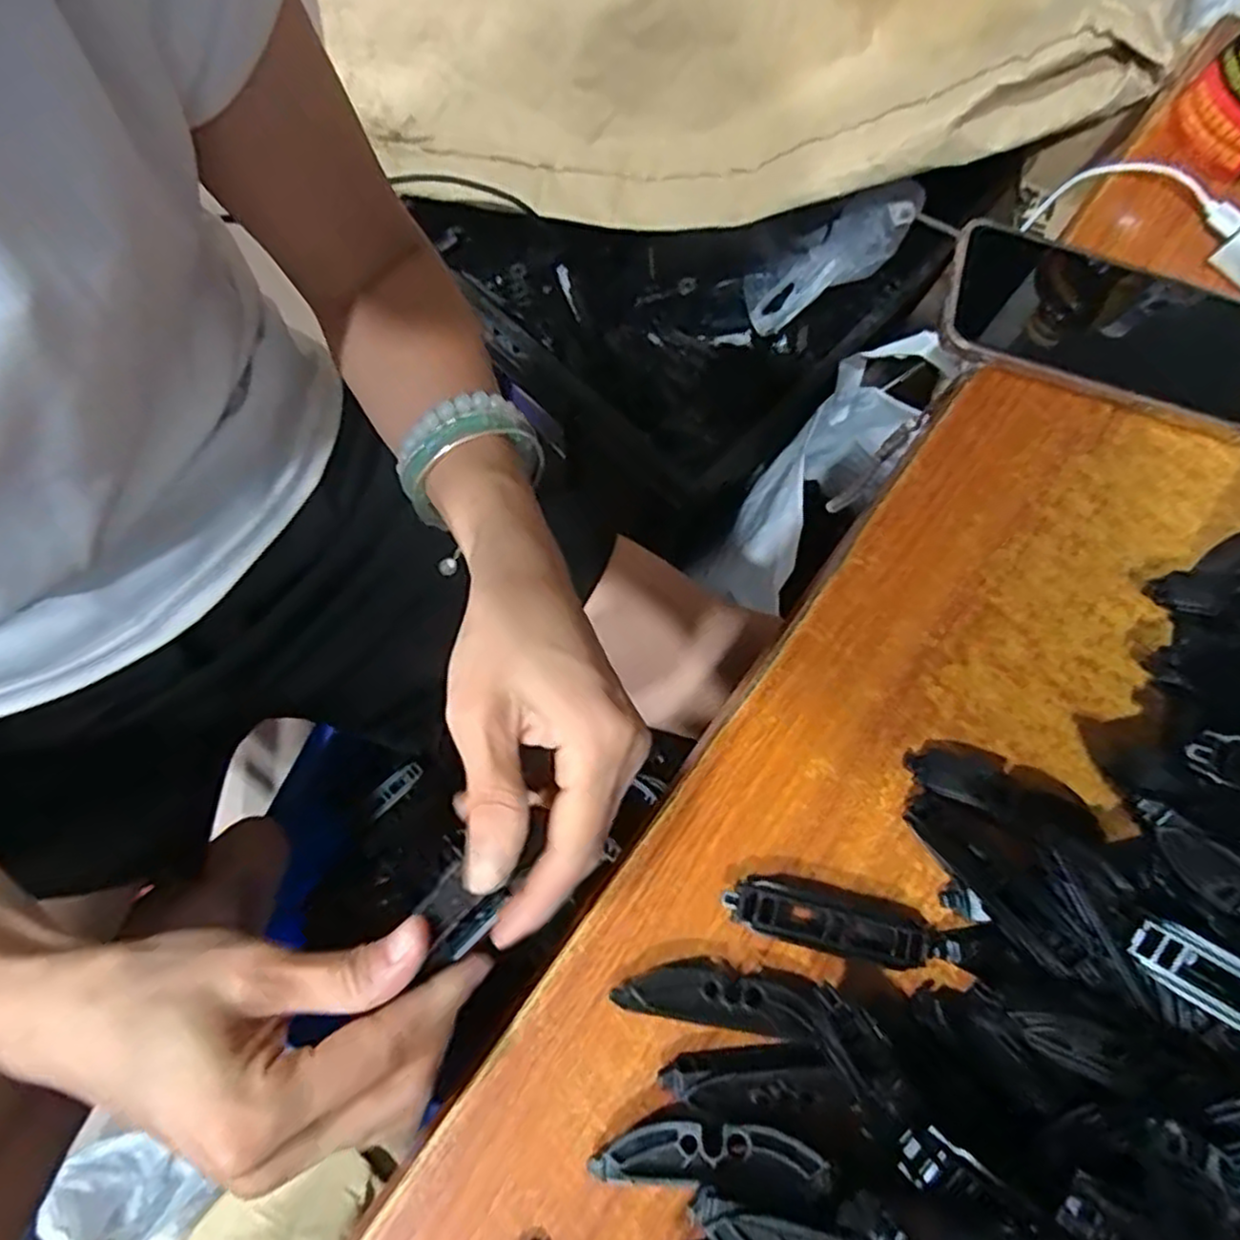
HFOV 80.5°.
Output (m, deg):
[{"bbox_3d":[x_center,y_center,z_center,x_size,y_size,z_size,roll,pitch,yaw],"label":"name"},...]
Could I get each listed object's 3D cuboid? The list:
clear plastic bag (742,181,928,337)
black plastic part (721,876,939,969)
[{"bbox_3d":[0.217,-0.373,0.746,0.212,0.040,0.071,-34,74,6],"label":"clear plastic bag"},{"bbox_3d":[0.080,0.116,0.281,0.080,0.018,0.022,13,73,-3],"label":"black plastic part"}]

